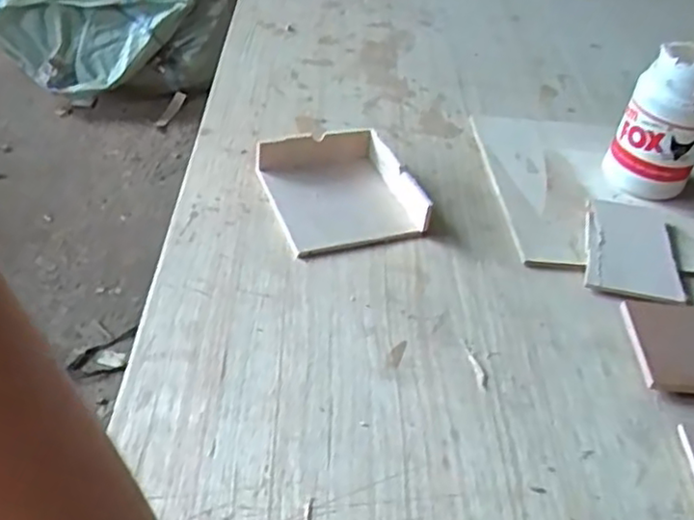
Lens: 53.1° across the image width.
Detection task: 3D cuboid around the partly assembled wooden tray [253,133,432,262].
[{"bbox_3d":[-0.006,-0.064,0.615,0.121,0.033,0.122,-9,44,-21],"label":"partly assembled wooden tray"}]

